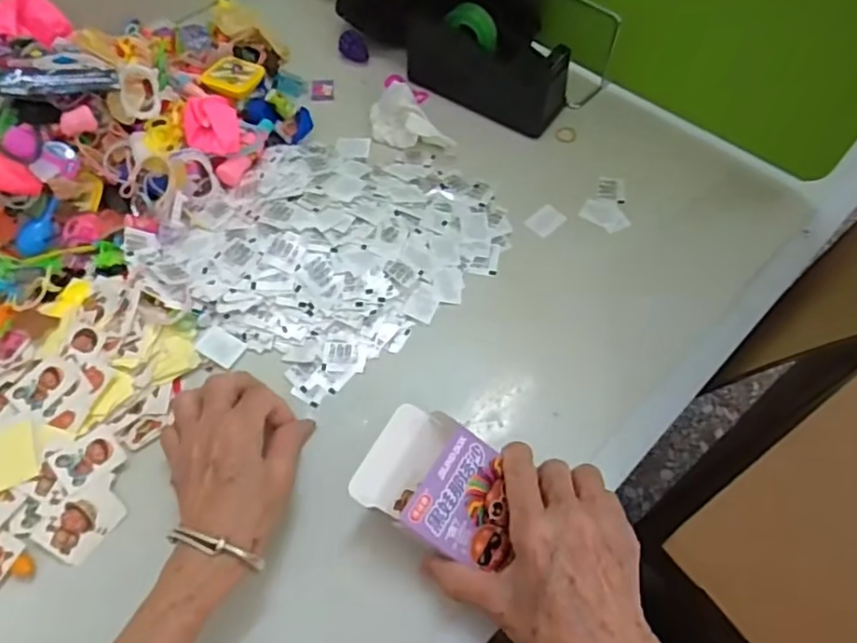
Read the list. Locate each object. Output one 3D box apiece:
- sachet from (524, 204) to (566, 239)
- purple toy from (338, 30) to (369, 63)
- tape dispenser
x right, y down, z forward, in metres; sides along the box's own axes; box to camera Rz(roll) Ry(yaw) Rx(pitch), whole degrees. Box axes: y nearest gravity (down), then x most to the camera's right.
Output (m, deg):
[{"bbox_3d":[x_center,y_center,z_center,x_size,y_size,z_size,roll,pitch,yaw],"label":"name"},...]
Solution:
[{"bbox_3d":[0.101,-0.087,0.529,0.032,0.004,0.023,-39,71,-22],"label":"sachet"},{"bbox_3d":[-0.075,-0.279,0.629,0.032,0.019,0.018,35,65,14],"label":"purple toy"},{"bbox_3d":[0.049,-0.239,0.574,0.159,0.071,0.056,27,63,10],"label":"tape dispenser"}]

